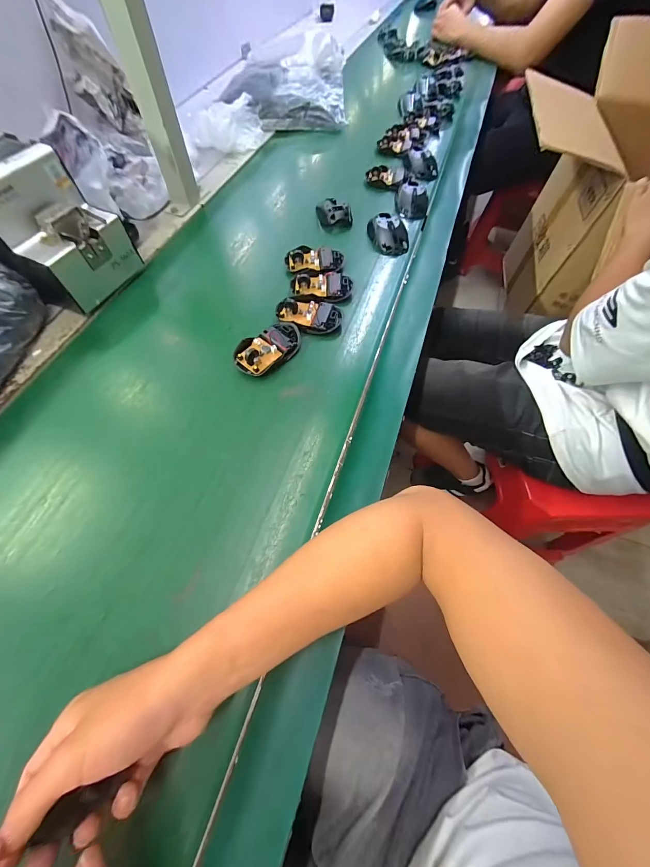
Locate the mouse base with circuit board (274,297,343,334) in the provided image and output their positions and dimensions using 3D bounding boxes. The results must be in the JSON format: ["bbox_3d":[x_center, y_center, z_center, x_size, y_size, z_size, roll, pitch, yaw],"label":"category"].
[{"bbox_3d":[-0.023,-0.168,0.452,0.090,0.016,0.050,3,61,-2],"label":"mouse base with circuit board"}]

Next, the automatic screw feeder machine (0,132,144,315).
[{"bbox_3d":[-0.382,-0.278,0.427,0.178,0.135,0.139,30,64,13],"label":"automatic screw feeder machine"}]

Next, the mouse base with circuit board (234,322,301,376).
[{"bbox_3d":[-0.076,-0.116,0.422,0.057,0.021,0.094,37,66,16],"label":"mouse base with circuit board"}]

